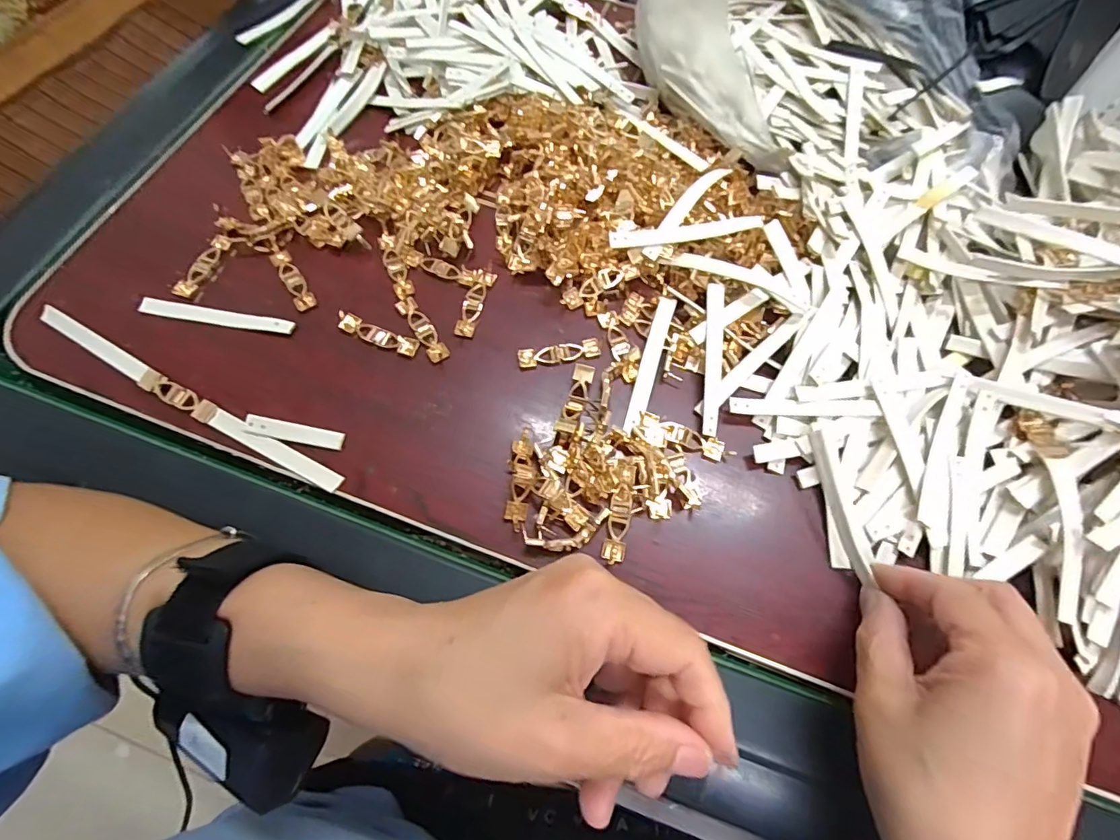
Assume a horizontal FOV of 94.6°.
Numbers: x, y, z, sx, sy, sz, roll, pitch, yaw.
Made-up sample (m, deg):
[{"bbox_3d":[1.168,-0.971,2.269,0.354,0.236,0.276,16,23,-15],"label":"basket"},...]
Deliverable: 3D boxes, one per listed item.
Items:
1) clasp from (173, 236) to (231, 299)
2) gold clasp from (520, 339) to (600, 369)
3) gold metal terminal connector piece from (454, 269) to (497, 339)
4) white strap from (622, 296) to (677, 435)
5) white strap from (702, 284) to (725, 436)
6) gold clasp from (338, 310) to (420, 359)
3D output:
[{"bbox_3d":[-0.230,-0.100,0.332,0.010,0.007,0.048,20,67,6],"label":"clasp"},{"bbox_3d":[0.000,-0.042,0.318,0.051,0.004,0.013,-9,67,-7],"label":"gold clasp"},{"bbox_3d":[-0.054,-0.075,0.330,0.013,0.004,0.050,16,66,4],"label":"gold metal terminal connector piece"},{"bbox_3d":[0.055,-0.035,0.314,0.011,0.008,0.091,17,67,5],"label":"white strap"},{"bbox_3d":[0.092,-0.037,0.308,0.010,0.004,0.093,8,77,-6],"label":"white strap"},{"bbox_3d":[-0.112,-0.053,0.317,0.051,0.007,0.011,21,67,6],"label":"gold clasp"}]

